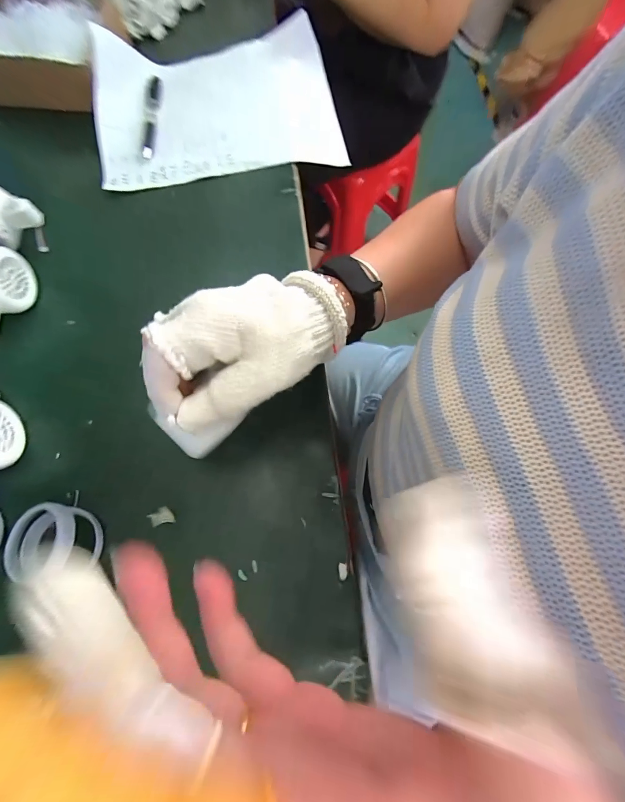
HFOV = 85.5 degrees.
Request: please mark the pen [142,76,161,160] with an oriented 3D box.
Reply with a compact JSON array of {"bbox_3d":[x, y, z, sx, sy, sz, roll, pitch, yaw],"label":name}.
[{"bbox_3d":[-0.202,-0.360,0.423,0.017,0.009,0.133,-5,72,-2],"label":"pen"}]

